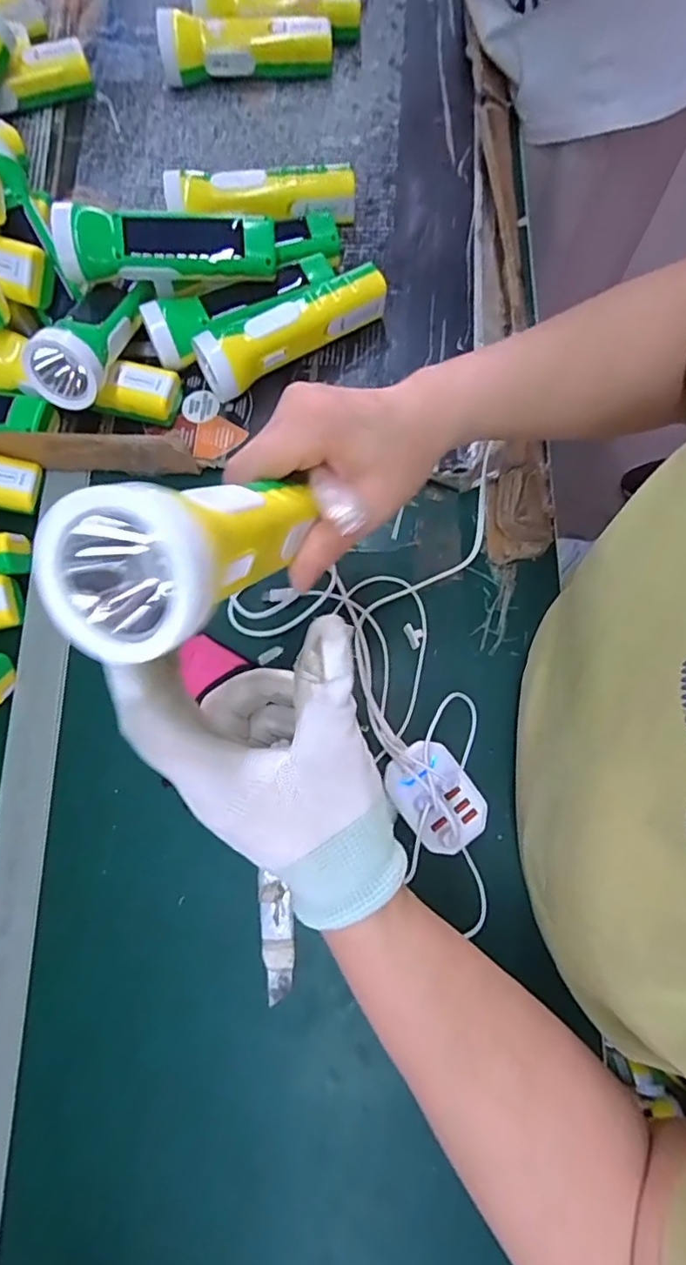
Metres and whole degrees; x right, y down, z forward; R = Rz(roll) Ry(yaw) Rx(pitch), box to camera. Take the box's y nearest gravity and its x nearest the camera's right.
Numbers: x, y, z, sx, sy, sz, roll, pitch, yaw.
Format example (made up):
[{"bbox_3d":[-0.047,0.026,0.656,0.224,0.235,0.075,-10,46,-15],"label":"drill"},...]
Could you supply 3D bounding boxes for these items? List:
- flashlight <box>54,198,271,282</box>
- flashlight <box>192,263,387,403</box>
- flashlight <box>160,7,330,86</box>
[{"bbox_3d":[-0.140,-0.313,0.443,0.167,0.046,0.052,-6,76,2],"label":"flashlight"},{"bbox_3d":[-0.044,-0.259,0.469,0.166,0.050,0.051,-33,76,-5],"label":"flashlight"},{"bbox_3d":[-0.095,-0.574,0.553,0.167,0.052,0.045,-10,76,1],"label":"flashlight"}]

